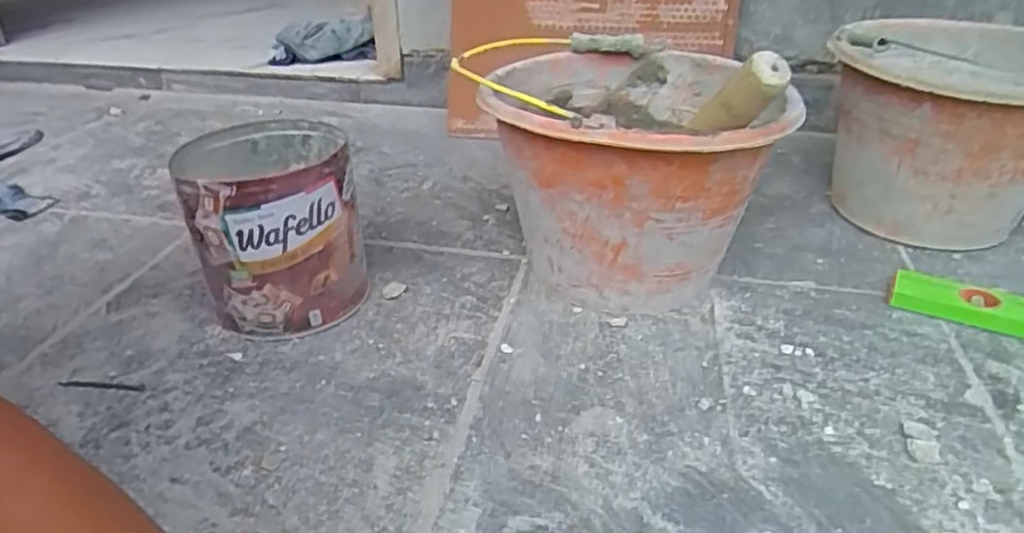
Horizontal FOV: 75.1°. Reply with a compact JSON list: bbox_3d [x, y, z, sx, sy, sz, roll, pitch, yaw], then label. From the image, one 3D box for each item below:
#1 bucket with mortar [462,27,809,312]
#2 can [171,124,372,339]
[{"bbox_3d":[0.110,-0.093,0.652,0.269,0.222,0.257,6,32,11],"label":"bucket with mortar"},{"bbox_3d":[-0.221,-0.039,0.632,0.146,0.154,0.162,-16,34,-23],"label":"can"}]

